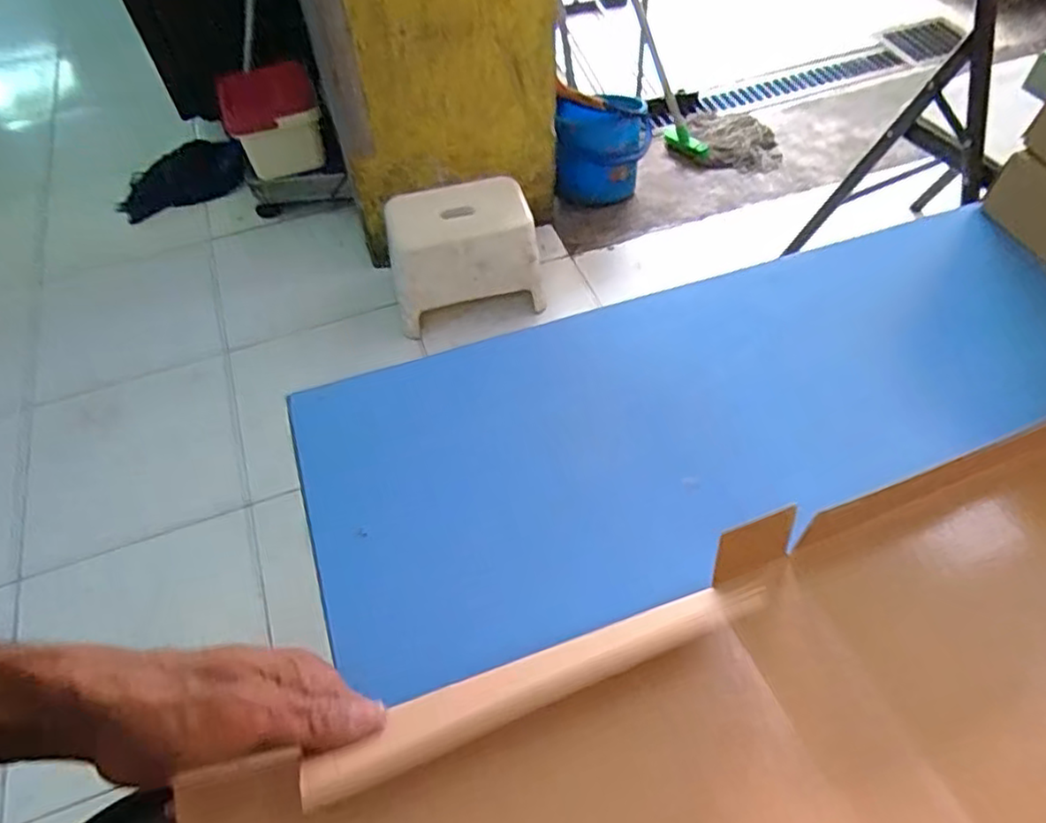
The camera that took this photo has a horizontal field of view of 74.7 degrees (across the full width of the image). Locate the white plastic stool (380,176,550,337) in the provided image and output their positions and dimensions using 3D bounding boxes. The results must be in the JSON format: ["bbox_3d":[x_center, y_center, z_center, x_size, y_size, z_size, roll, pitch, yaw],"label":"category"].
[{"bbox_3d":[-0.129,-0.319,1.425,0.295,0.256,0.212,-10,54,-4],"label":"white plastic stool"}]

